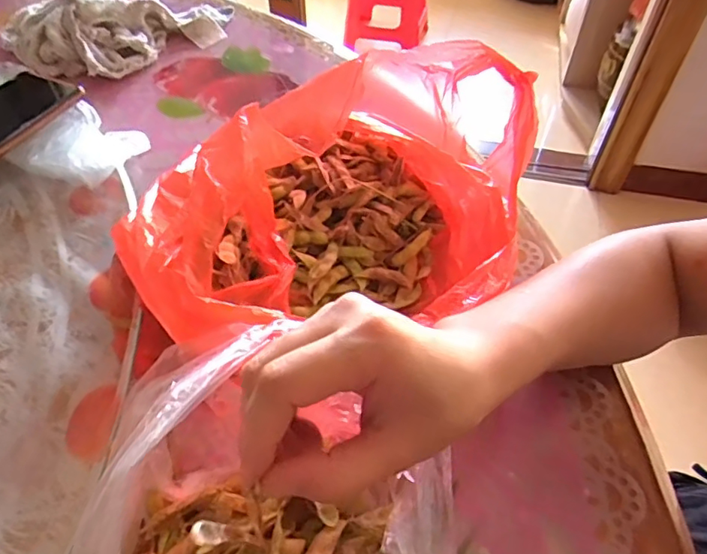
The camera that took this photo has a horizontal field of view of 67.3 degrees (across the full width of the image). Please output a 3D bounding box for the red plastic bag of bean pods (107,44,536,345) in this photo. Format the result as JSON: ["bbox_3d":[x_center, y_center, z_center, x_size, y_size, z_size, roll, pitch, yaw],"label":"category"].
[{"bbox_3d":[-0.006,-0.065,0.367,0.294,0.115,0.210,-16,53,-14],"label":"red plastic bag of bean pods"}]

